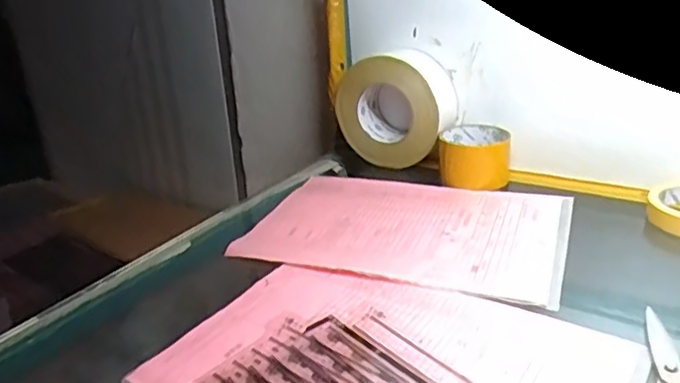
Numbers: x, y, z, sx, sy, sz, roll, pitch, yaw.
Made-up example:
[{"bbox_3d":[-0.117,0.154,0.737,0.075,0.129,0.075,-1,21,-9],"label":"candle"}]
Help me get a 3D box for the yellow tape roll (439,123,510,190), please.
[{"bbox_3d":[0.159,-0.042,0.714,0.080,0.050,0.080,2,24,15],"label":"yellow tape roll"}]

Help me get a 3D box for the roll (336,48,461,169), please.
[{"bbox_3d":[0.072,-0.101,0.757,0.137,0.133,0.061,14,29,35],"label":"roll"}]

